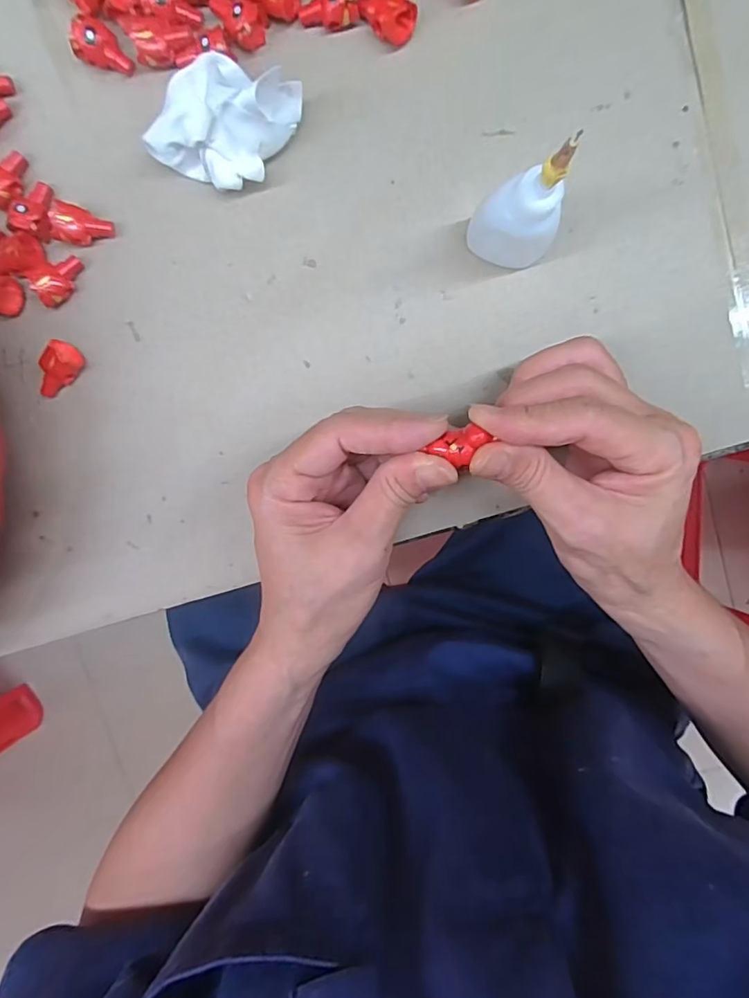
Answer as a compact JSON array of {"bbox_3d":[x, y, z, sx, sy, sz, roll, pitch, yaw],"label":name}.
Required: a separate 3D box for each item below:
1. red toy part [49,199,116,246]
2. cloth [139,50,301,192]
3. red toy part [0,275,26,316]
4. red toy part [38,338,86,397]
[{"bbox_3d":[-0.135,-0.125,0.252,0.023,0.016,0.017,20,95,-1],"label":"red toy part"},{"bbox_3d":[-0.064,-0.164,0.235,0.044,0.040,0.055,33,95,-2],"label":"cloth"},{"bbox_3d":[-0.176,-0.096,0.255,0.014,0.016,0.018,17,95,-1],"label":"red toy part"},{"bbox_3d":[-0.152,-0.061,0.261,0.014,0.013,0.028,31,95,-2],"label":"red toy part"}]

